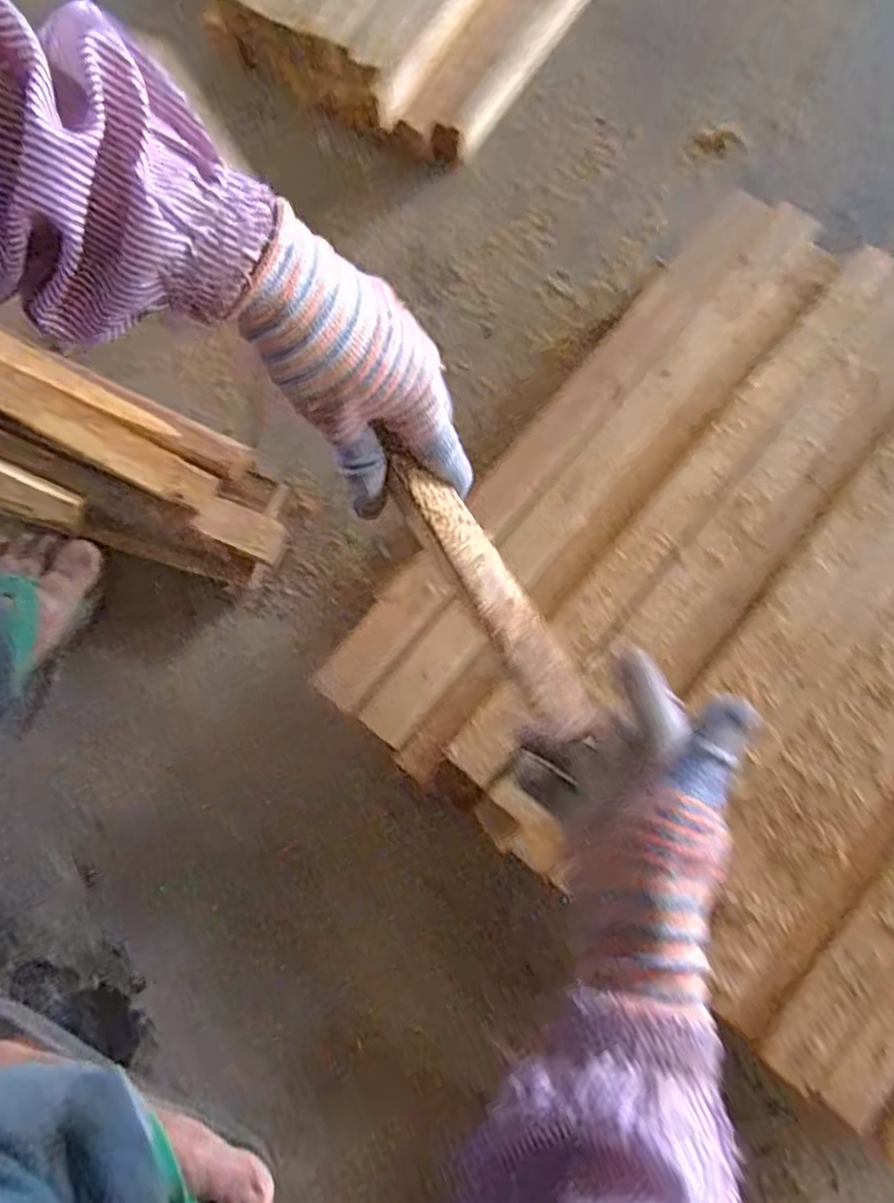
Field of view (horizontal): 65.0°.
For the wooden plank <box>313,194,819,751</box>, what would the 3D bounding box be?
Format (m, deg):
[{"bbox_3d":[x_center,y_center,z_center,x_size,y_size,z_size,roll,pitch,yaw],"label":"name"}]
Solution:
[{"bbox_3d":[0.101,-0.118,0.513,0.075,0.020,0.506,39,81,6],"label":"wooden plank"}]

